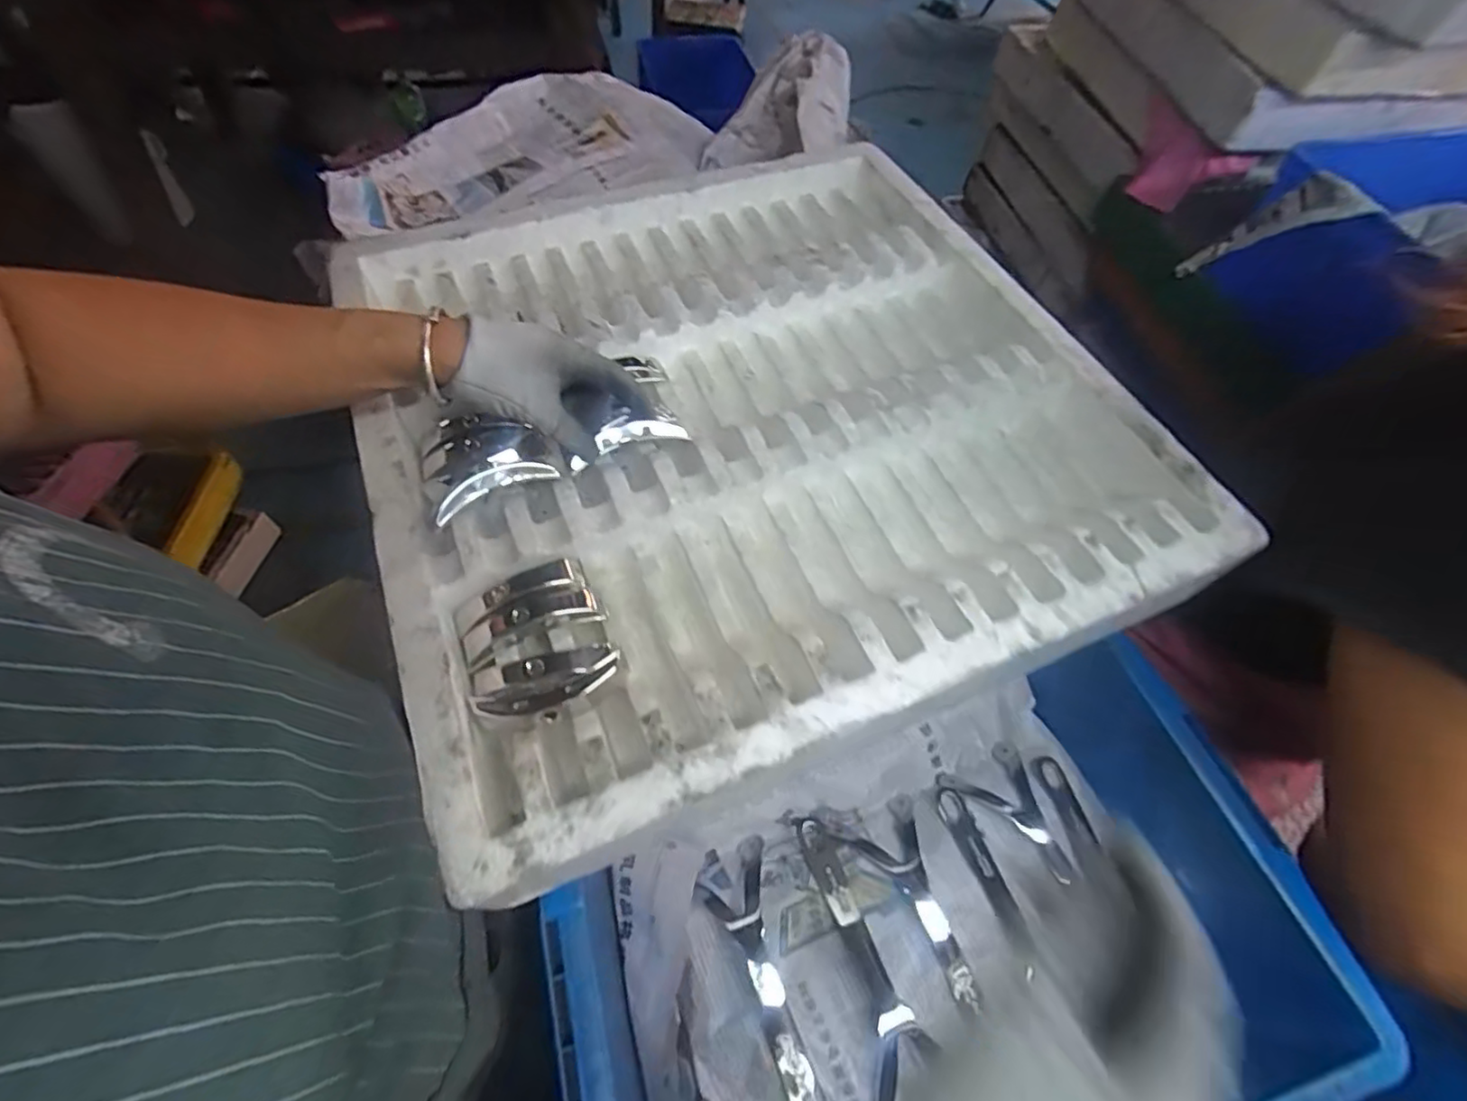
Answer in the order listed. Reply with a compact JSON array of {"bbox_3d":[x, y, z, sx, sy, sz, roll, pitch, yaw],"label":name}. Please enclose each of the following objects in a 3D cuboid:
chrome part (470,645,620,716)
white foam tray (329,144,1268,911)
[{"bbox_3d":[-0.109,0.078,0.370,0.081,0.016,0.034,-9,60,-10],"label":"chrome part"},{"bbox_3d":[0.007,-0.108,0.504,0.535,0.082,0.540,-18,62,-15],"label":"white foam tray"}]

